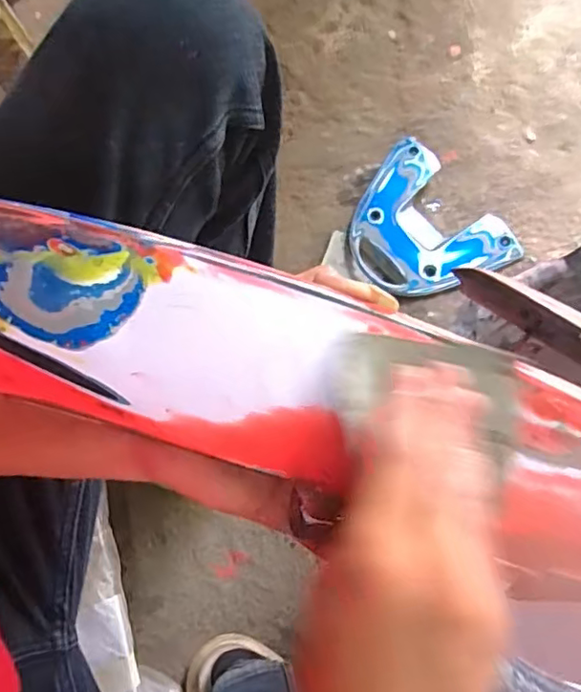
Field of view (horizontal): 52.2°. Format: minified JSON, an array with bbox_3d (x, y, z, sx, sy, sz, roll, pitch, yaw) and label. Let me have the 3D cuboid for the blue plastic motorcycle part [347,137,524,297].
[{"bbox_3d":[0.163,-0.141,0.746,0.174,0.024,0.202,-42,79,-12],"label":"blue plastic motorcycle part"}]

